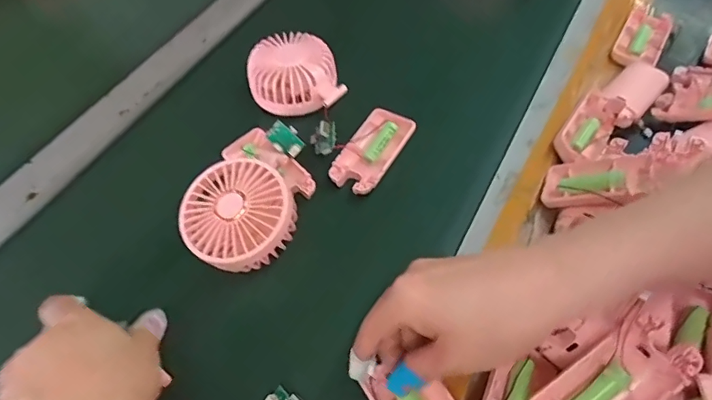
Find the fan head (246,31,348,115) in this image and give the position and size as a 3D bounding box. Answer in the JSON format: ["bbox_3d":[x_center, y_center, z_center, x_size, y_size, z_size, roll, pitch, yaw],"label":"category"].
[{"bbox_3d":[-0.064,-0.129,0.504,0.087,0.038,0.088,-18,56,-9],"label":"fan head"}]

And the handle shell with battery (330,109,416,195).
[{"bbox_3d":[0.015,-0.047,0.462,0.047,0.013,0.095,24,60,19],"label":"handle shell with battery"}]

